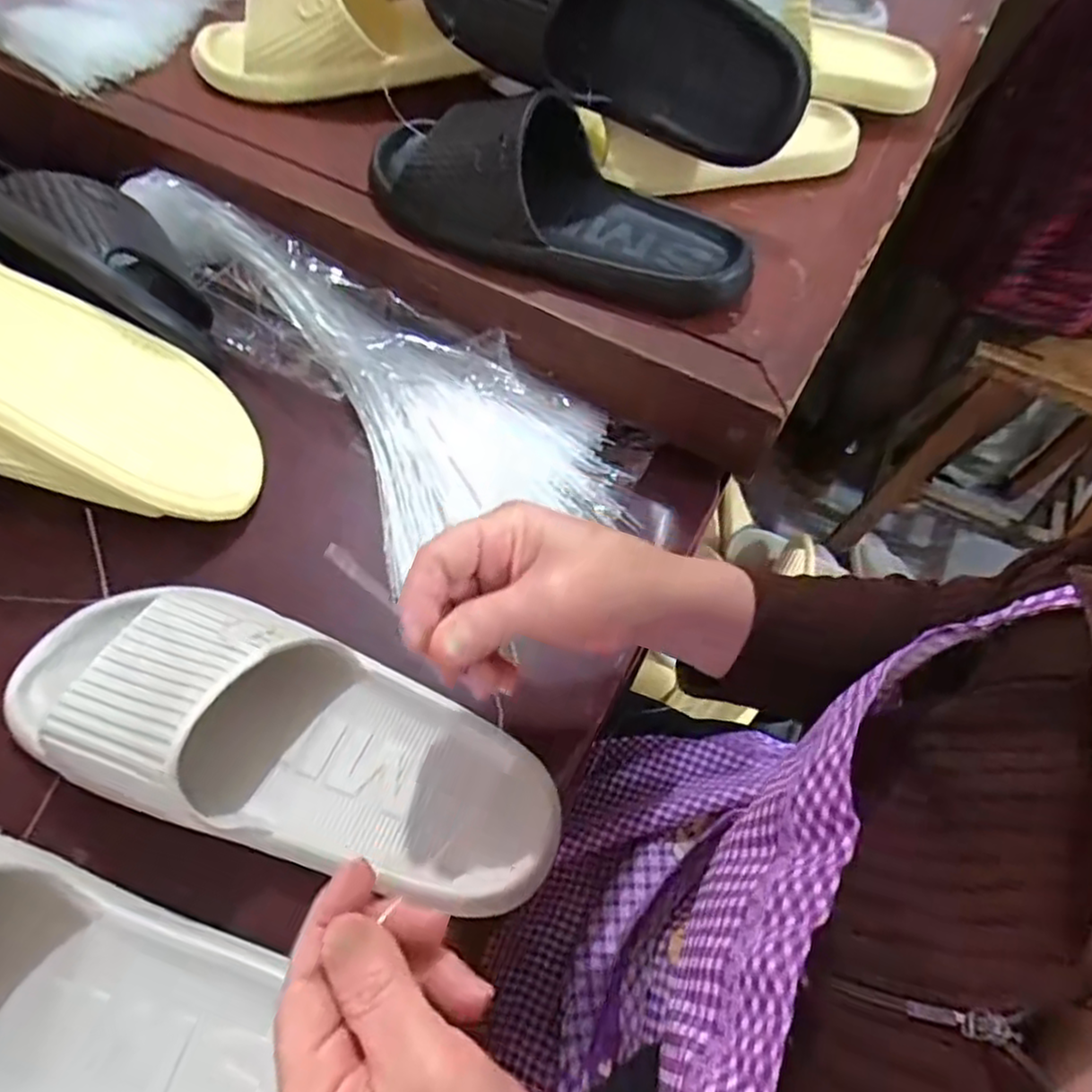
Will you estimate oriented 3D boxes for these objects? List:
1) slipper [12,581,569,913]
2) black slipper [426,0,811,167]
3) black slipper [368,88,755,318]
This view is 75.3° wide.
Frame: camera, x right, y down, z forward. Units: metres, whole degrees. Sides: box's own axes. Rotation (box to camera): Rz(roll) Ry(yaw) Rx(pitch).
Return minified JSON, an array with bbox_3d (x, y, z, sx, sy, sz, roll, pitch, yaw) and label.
[{"bbox_3d":[-0.128,0.092,0.347,0.276,0.079,0.104,22,58,-2],"label":"slipper"},{"bbox_3d":[0.044,-0.341,0.458,0.249,0.110,0.085,36,62,17],"label":"black slipper"},{"bbox_3d":[0.005,-0.237,0.457,0.269,0.071,0.107,22,58,10],"label":"black slipper"}]

